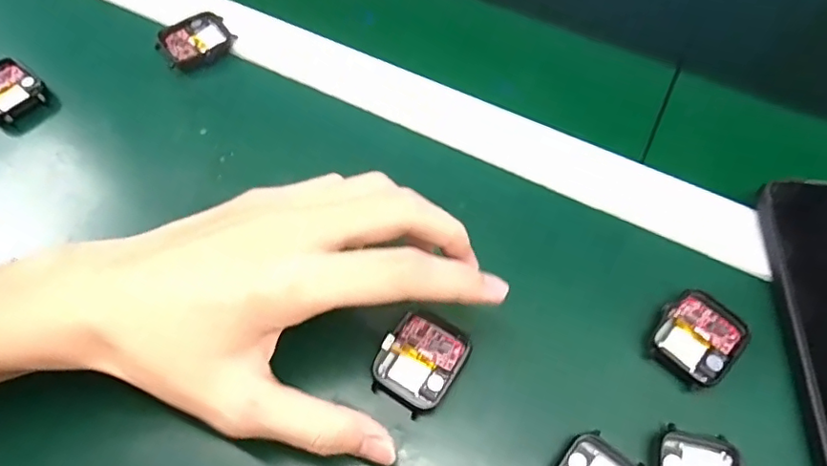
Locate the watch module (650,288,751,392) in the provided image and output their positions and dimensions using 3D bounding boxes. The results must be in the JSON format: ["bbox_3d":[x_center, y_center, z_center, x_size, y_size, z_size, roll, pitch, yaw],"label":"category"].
[{"bbox_3d":[0.141,0.053,0.272,0.044,0.010,0.037,-41,68,-20],"label":"watch module"}]

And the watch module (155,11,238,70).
[{"bbox_3d":[-0.146,-0.128,0.364,0.045,0.008,0.038,-31,65,-16],"label":"watch module"}]

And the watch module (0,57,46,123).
[{"bbox_3d":[-0.258,-0.089,0.346,0.044,0.013,0.038,41,68,20],"label":"watch module"}]

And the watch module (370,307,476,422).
[{"bbox_3d":[0.003,0.062,0.265,0.037,0.013,0.045,28,65,15],"label":"watch module"}]

